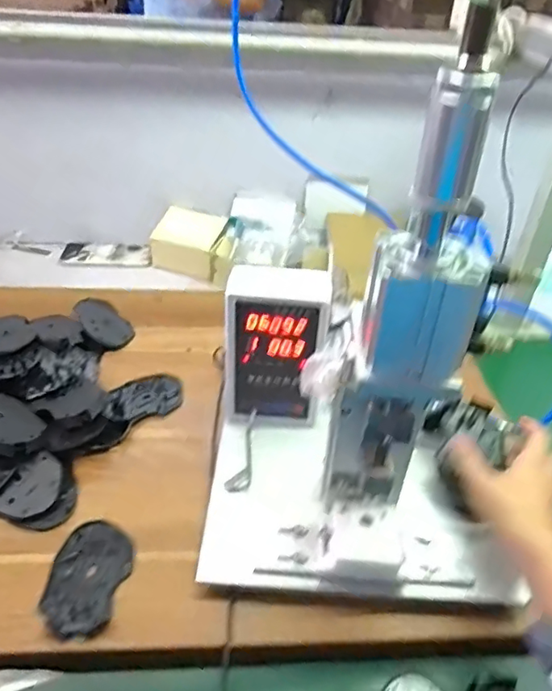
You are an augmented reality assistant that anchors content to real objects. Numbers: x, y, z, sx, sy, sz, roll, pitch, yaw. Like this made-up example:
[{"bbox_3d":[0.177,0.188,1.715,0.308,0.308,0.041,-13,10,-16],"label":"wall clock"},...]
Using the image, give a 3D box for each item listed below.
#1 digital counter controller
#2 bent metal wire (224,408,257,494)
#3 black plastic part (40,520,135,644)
[{"bbox_3d":[0.000,0.004,0.630,0.104,0.187,0.052,6,37,3],"label":"digital counter controller"},{"bbox_3d":[-0.037,0.114,0.622,0.027,0.020,0.101,5,37,1],"label":"bent metal wire"},{"bbox_3d":[-0.176,0.218,0.532,0.070,0.010,0.115,3,37,-1],"label":"black plastic part"}]

